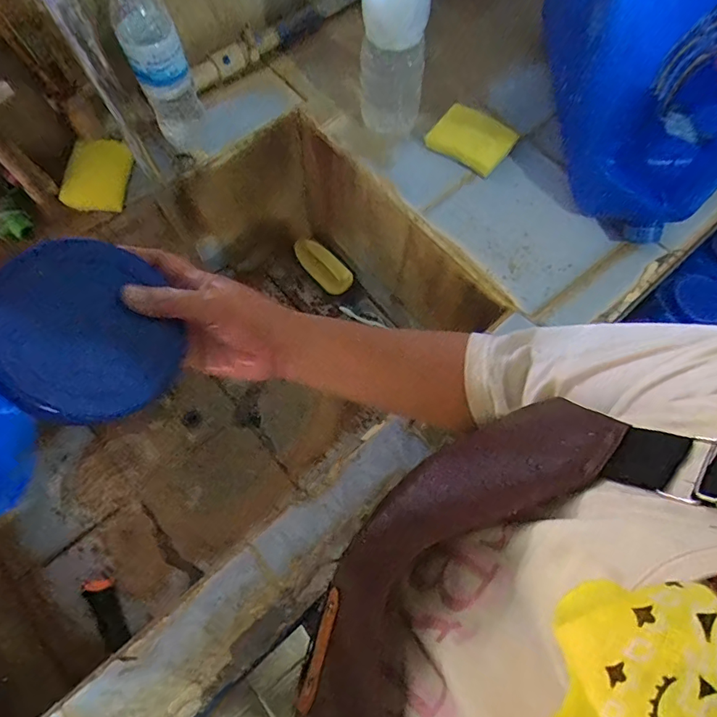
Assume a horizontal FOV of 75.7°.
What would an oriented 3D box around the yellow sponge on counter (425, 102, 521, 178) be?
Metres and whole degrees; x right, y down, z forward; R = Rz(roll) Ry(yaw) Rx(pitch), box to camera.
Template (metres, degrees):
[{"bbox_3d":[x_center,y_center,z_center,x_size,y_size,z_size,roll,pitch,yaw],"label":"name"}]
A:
[{"bbox_3d":[0.155,-0.301,0.627,0.101,0.036,0.077,36,74,12],"label":"yellow sponge on counter"}]

